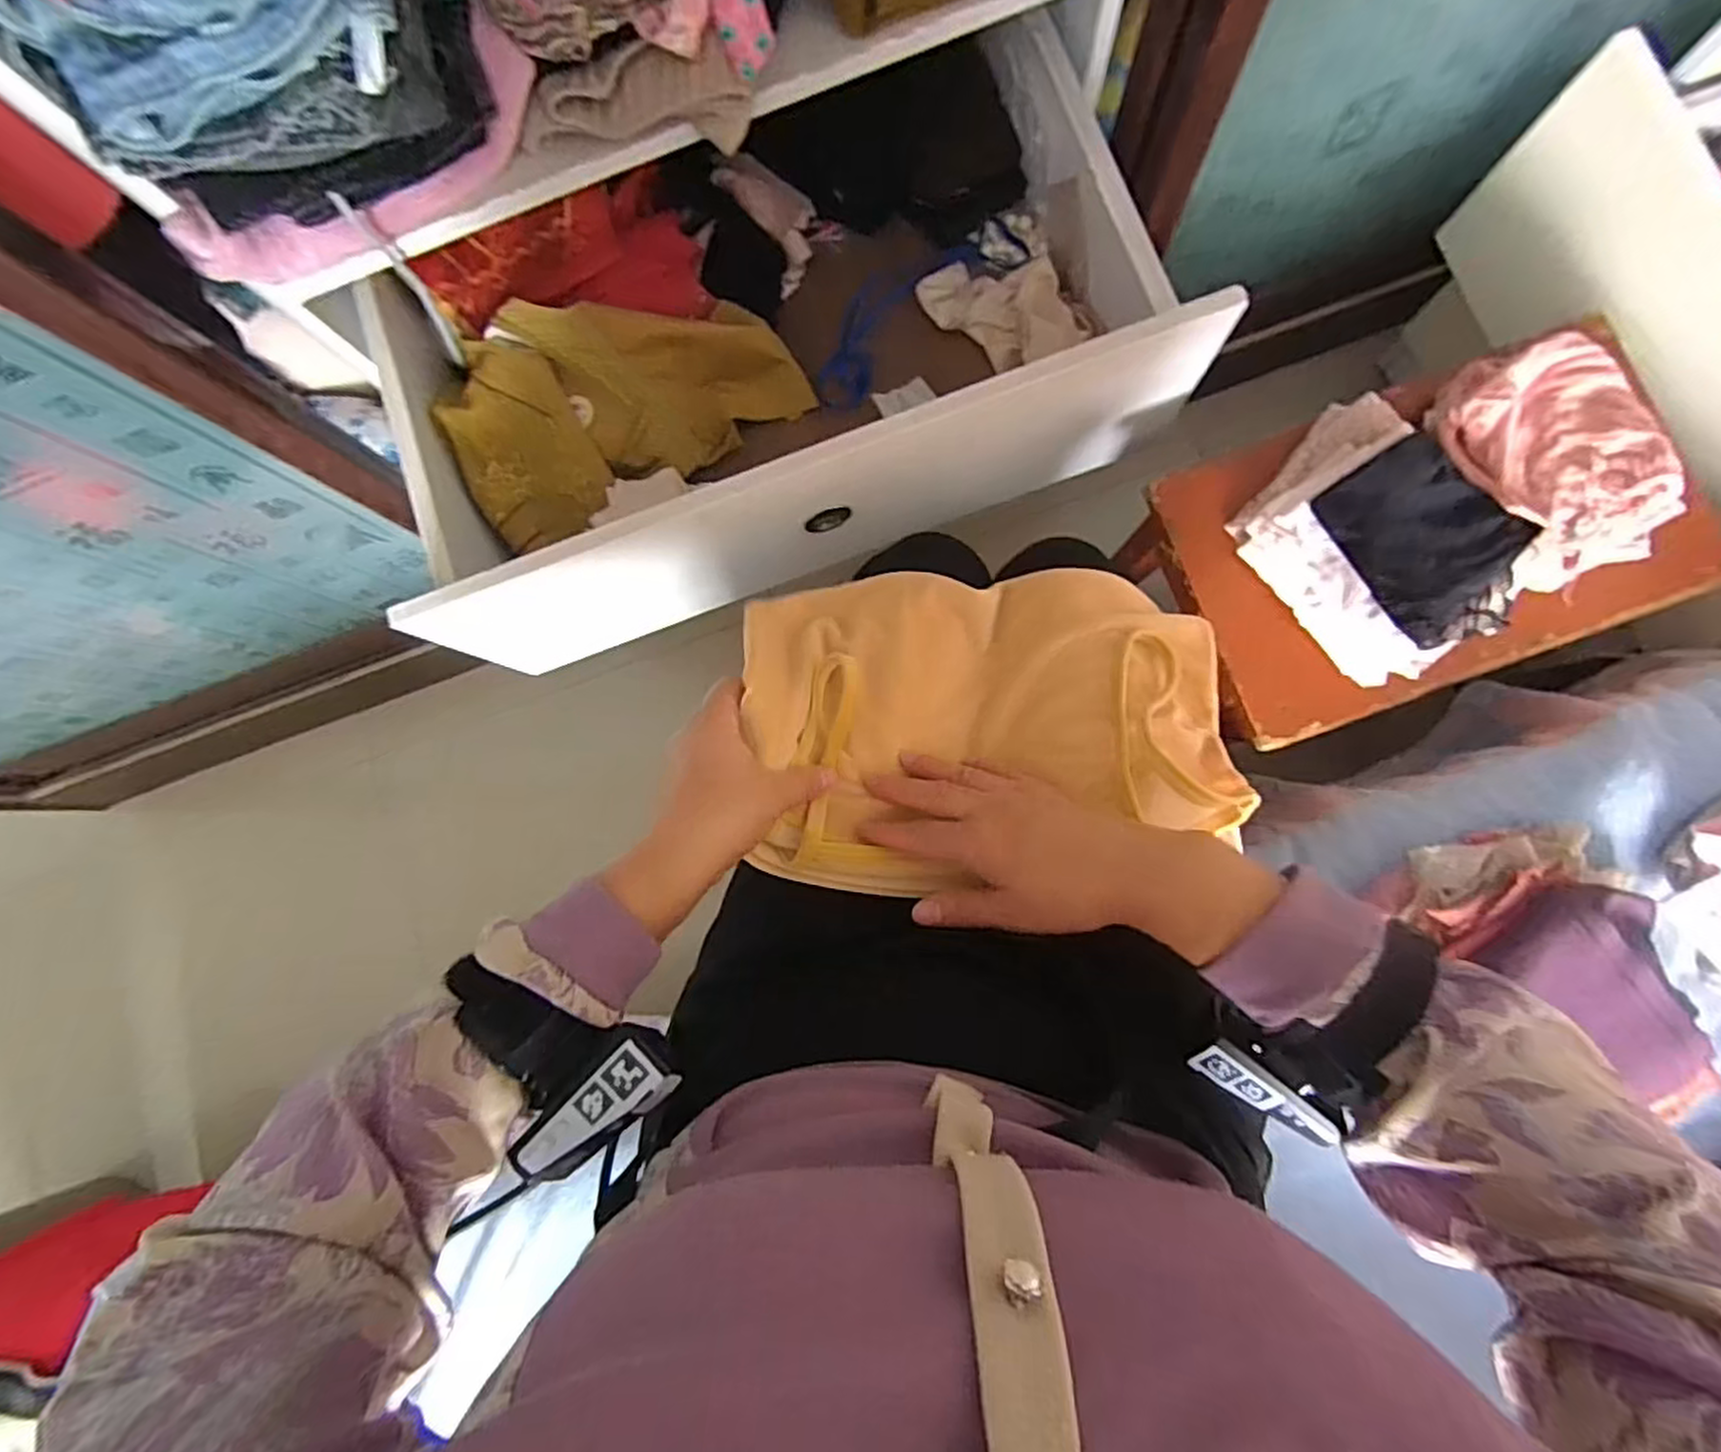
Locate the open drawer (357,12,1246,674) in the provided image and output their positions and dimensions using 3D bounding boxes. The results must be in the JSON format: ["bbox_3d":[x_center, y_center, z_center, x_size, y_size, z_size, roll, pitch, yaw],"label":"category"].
[{"bbox_3d":[-0.082,-0.310,0.589,0.582,0.156,0.355,-20,83,2],"label":"open drawer"}]

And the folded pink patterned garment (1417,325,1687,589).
[{"bbox_3d":[0.474,-0.182,0.493,0.129,0.040,0.163,-15,83,3],"label":"folded pink patterned garment"}]

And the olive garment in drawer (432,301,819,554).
[{"bbox_3d":[-0.205,-0.281,0.618,0.295,0.091,0.124,-27,83,1],"label":"olive garment in drawer"}]

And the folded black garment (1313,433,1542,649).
[{"bbox_3d":[0.371,-0.120,0.472,0.094,0.027,0.127,-31,81,7],"label":"folded black garment"}]

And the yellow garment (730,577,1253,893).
[{"bbox_3d":[0.089,-0.004,0.433,0.265,0.079,0.200,-7,84,4],"label":"yellow garment"}]

